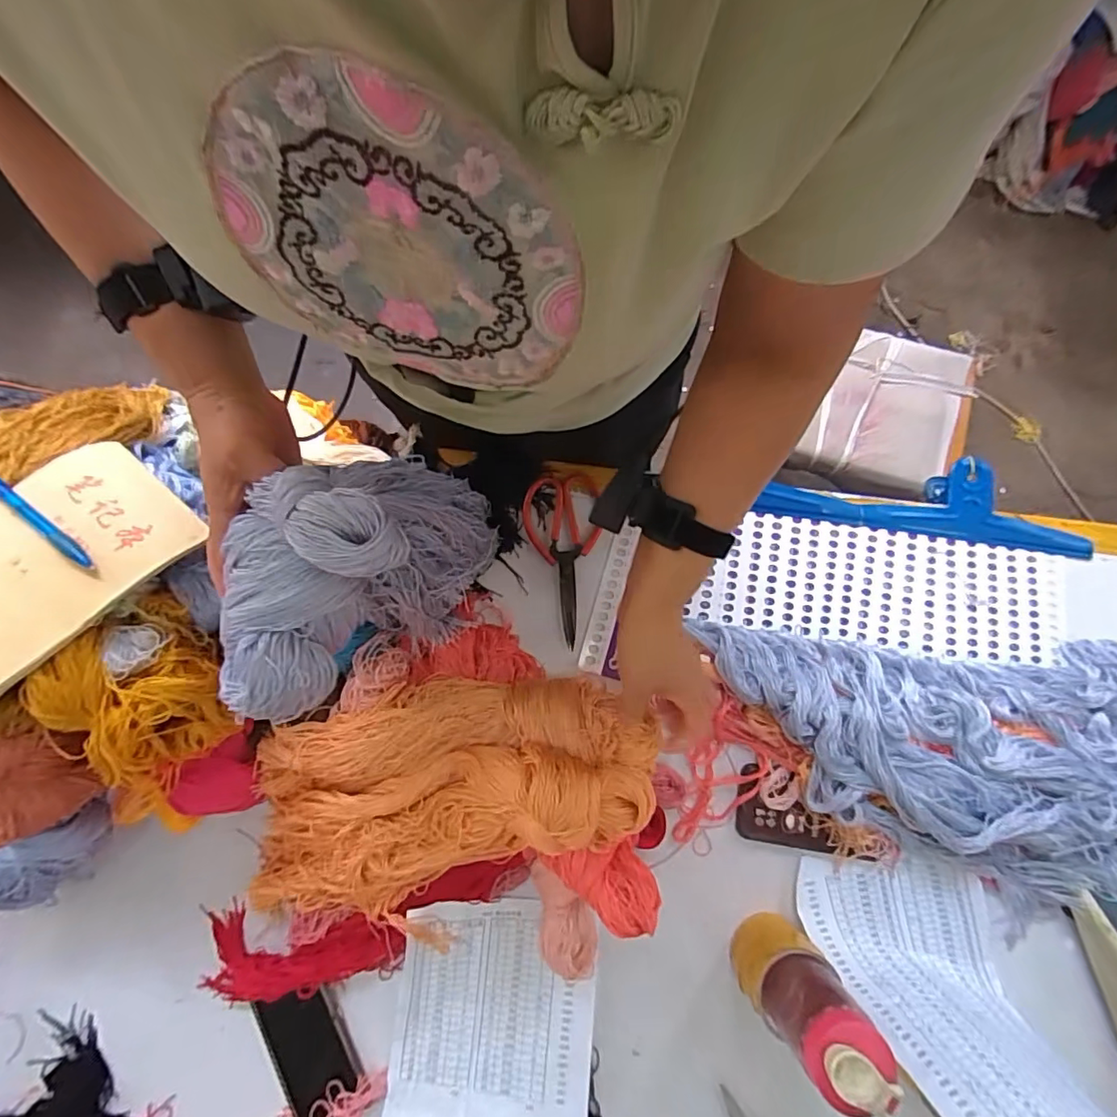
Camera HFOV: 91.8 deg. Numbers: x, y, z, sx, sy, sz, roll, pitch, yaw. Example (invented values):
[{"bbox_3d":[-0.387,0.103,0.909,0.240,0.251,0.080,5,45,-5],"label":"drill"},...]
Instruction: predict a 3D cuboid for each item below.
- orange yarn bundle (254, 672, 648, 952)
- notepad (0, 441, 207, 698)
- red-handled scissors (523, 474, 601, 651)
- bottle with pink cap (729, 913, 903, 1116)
[{"bbox_3d":[-0.118,0.237,0.528,0.417,0.086,0.208,-18,79,10],"label":"orange yarn bundle"},{"bbox_3d":[-0.420,-0.002,0.437,0.156,0.023,0.201,38,69,14],"label":"notepad"},{"bbox_3d":[0.004,0.000,0.648,0.087,0.013,0.200,-1,79,1],"label":"red-handled scissors"},{"bbox_3d":[0.215,0.391,0.481,0.082,0.185,0.064,-29,80,-5],"label":"bottle with pink cap"}]

